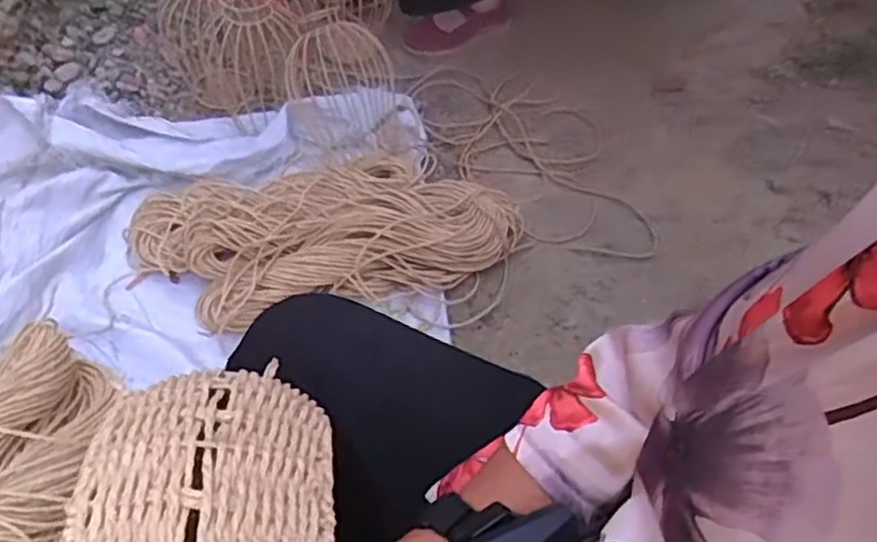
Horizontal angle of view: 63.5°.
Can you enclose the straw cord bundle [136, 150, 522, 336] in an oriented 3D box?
[{"bbox_3d":[-0.169,-0.068,1.109,0.584,0.074,0.272,-17,54,-9],"label":"straw cord bundle"}]

